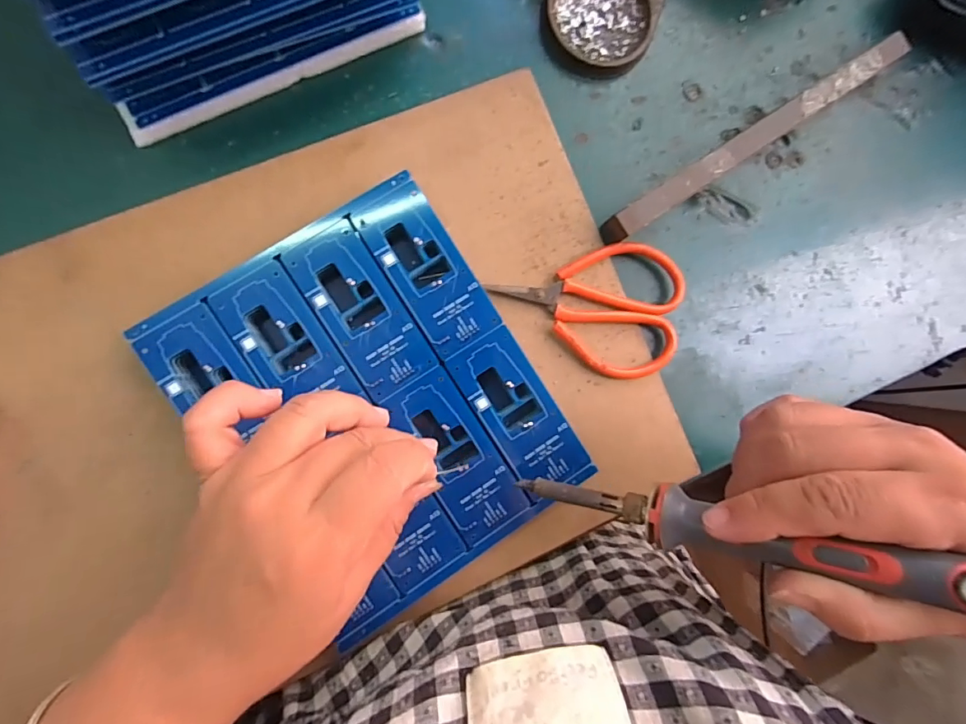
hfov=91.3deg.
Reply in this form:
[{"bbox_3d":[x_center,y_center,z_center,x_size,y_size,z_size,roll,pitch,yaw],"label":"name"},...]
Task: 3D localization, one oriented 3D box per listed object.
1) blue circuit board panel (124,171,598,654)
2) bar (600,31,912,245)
[{"bbox_3d":[-0.054,0.023,0.245,0.157,0.006,0.188,-32,94,-7],"label":"blue circuit board panel"},{"bbox_3d":[0.163,-0.134,0.284,0.214,0.023,0.014,-34,94,-7],"label":"bar"}]

